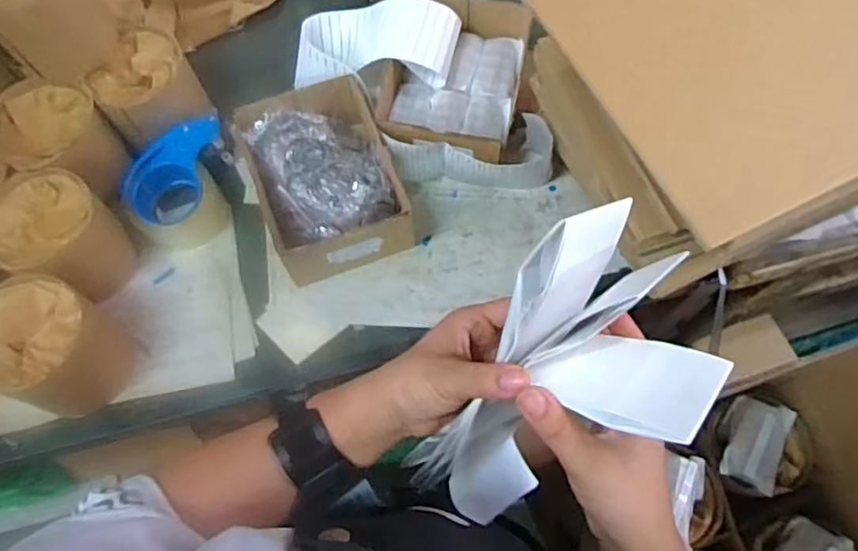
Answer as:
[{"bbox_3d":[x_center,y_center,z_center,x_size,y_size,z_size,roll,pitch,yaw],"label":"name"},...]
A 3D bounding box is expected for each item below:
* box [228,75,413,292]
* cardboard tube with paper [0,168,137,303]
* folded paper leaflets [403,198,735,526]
[{"bbox_3d":[-0.117,-0.109,0.730,0.152,0.091,0.209,-22,70,-8],"label":"box"},{"bbox_3d":[-0.412,-0.040,0.699,0.118,0.100,0.120,19,70,8],"label":"cardboard tube with paper"},{"bbox_3d":[0.085,0.076,0.390,0.126,0.232,0.083,35,36,10],"label":"folded paper leaflets"}]

